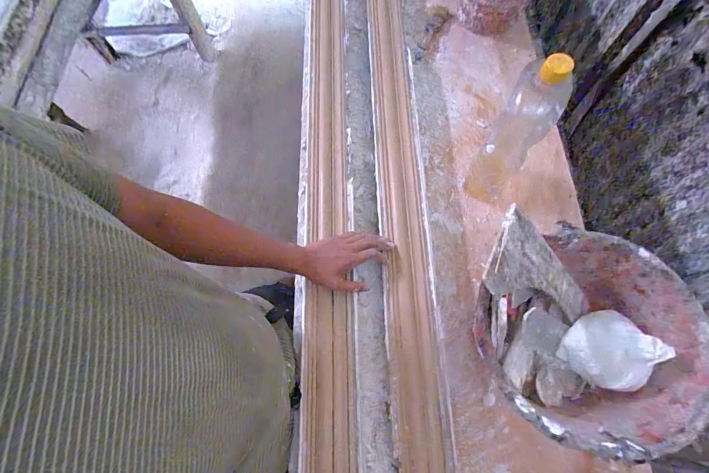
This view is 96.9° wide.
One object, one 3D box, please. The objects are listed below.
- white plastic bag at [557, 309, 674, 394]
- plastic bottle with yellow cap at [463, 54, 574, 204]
[{"bbox_3d":[0.354,0.153,0.426,0.104,0.060,0.099,-40,73,-11],"label":"white plastic bag"},{"bbox_3d":[0.285,-0.171,0.549,0.080,0.305,0.104,40,77,15],"label":"plastic bottle with yellow cap"}]

